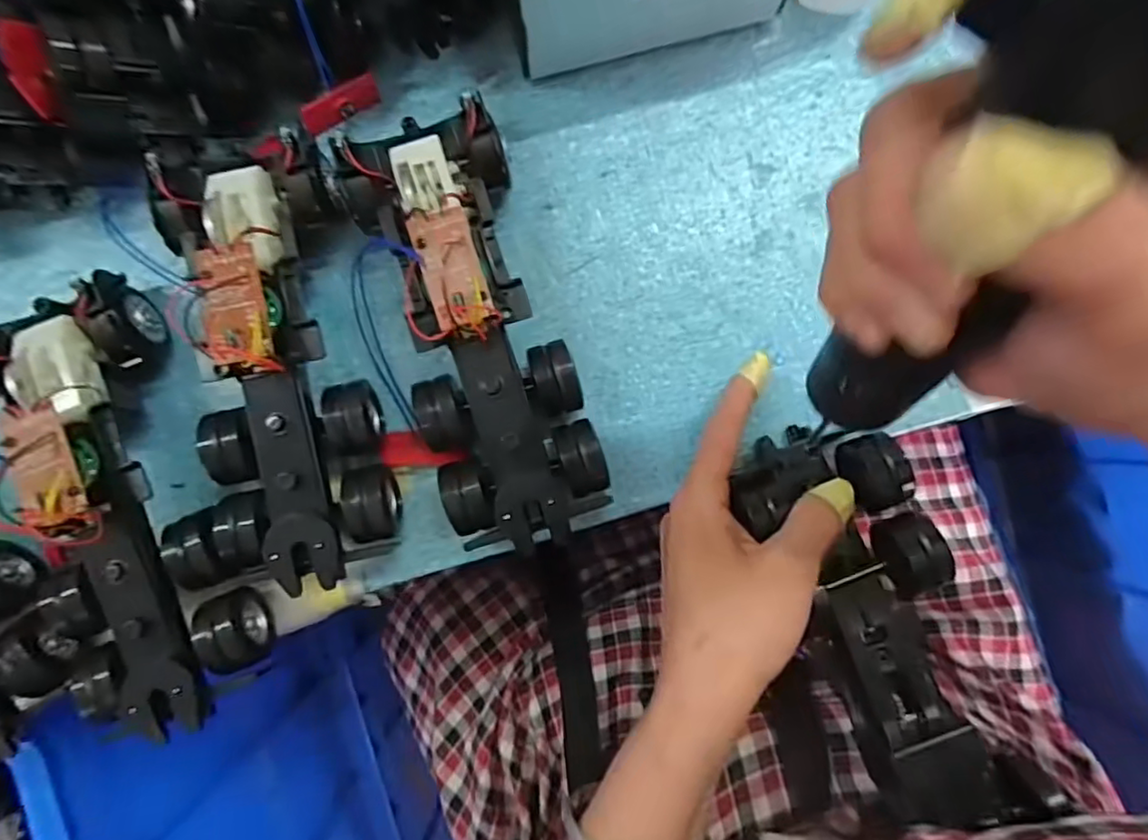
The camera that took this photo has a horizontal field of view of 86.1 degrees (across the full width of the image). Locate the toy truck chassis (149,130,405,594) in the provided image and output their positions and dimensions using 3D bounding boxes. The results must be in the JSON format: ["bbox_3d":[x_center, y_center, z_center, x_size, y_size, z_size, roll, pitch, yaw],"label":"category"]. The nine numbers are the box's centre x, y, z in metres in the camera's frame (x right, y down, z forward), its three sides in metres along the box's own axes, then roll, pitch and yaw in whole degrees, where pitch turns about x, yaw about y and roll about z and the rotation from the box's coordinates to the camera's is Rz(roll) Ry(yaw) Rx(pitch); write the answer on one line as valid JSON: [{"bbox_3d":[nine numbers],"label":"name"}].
[{"bbox_3d":[-0.136,-0.022,0.259,0.090,0.044,0.189,-10,88,1],"label":"toy truck chassis"}]

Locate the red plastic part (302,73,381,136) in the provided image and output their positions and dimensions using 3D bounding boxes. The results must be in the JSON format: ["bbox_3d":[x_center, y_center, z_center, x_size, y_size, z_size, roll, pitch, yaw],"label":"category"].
[{"bbox_3d":[-0.108,-0.147,0.286,0.039,0.010,0.009,-40,88,-18],"label":"red plastic part"}]

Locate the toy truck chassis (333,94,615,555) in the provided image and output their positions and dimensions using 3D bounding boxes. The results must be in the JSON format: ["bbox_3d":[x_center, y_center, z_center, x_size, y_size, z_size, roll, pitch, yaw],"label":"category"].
[{"bbox_3d":[-0.044,-0.038,0.267,0.072,0.057,0.187,-18,88,1],"label":"toy truck chassis"}]

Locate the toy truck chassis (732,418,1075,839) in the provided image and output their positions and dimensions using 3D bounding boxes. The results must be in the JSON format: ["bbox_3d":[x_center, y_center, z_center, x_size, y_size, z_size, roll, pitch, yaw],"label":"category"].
[{"bbox_3d":[0.128,0.086,0.266,0.072,0.045,0.172,-19,80,0],"label":"toy truck chassis"}]

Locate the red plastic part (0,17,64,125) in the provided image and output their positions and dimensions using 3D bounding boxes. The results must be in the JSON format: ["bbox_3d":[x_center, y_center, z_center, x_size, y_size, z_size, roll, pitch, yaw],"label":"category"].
[{"bbox_3d":[-0.225,-0.143,0.253,0.013,0.012,0.038,-8,110,1],"label":"red plastic part"}]

